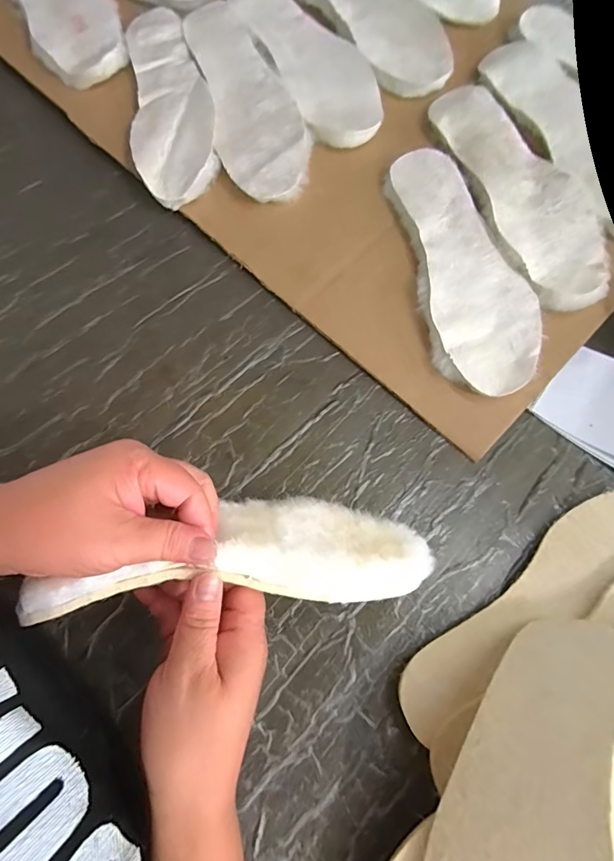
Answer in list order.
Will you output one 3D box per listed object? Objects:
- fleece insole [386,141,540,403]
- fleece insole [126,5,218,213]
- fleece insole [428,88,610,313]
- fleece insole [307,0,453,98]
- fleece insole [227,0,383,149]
[{"bbox_3d":[0.146,-0.158,0.422,0.095,0.016,0.262,-10,74,0],"label":"fleece insole"},{"bbox_3d":[-0.147,-0.360,0.487,0.087,0.016,0.259,-8,75,0],"label":"fleece insole"},{"bbox_3d":[0.213,-0.242,0.440,0.089,0.023,0.272,-16,69,-9],"label":"fleece insole"},{"bbox_3d":[0.068,-0.490,0.515,0.087,0.014,0.275,-34,78,4],"label":"fleece insole"},{"bbox_3d":[0.000,-0.421,0.496,0.091,0.012,0.266,-26,76,-4],"label":"fleece insole"}]

